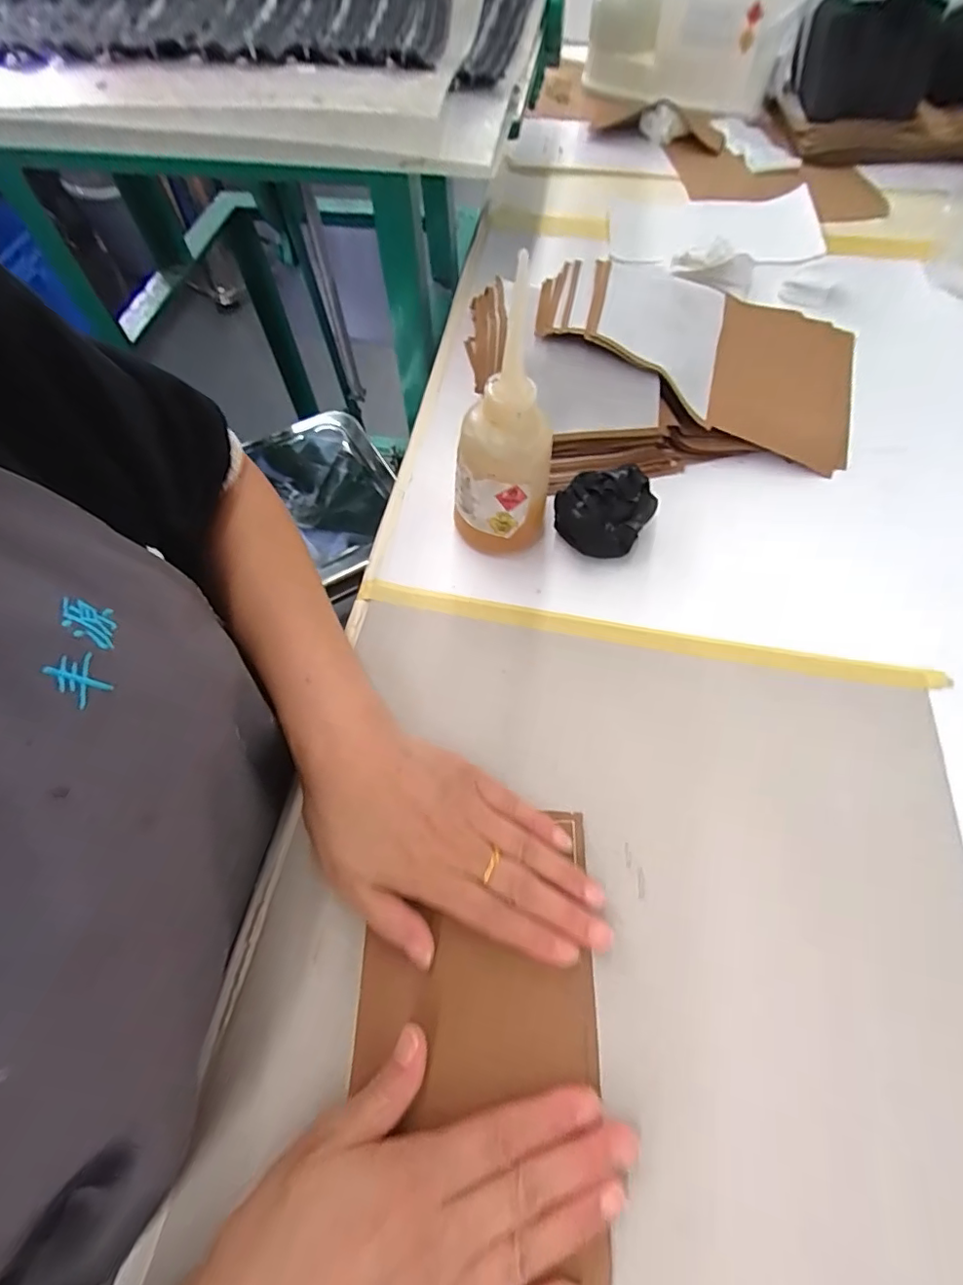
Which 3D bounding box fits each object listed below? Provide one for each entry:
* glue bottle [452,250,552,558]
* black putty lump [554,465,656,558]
[{"bbox_3d":[0.011,-0.114,0.328,0.050,0.166,0.046,0,62,1],"label":"glue bottle"},{"bbox_3d":[0.085,-0.088,0.376,0.067,0.056,0.040,10,63,6],"label":"black putty lump"}]

